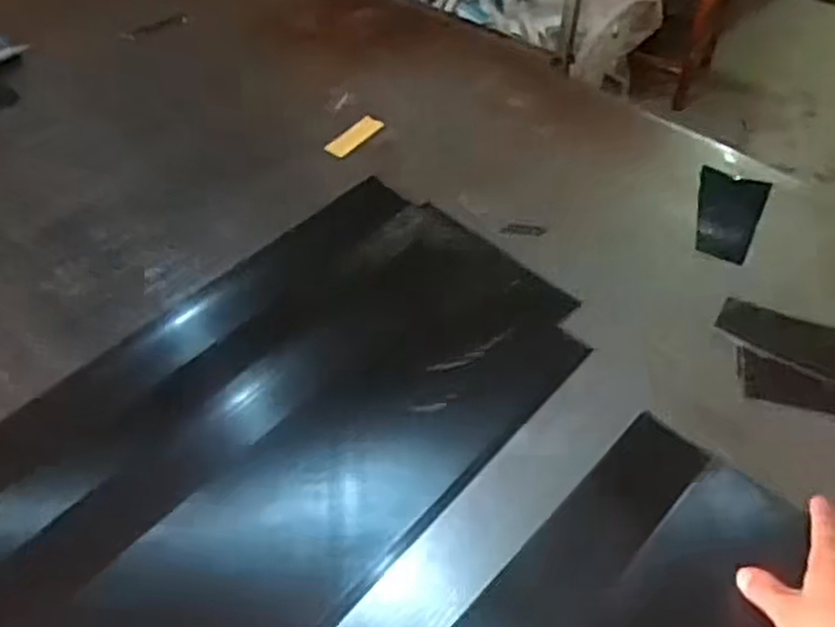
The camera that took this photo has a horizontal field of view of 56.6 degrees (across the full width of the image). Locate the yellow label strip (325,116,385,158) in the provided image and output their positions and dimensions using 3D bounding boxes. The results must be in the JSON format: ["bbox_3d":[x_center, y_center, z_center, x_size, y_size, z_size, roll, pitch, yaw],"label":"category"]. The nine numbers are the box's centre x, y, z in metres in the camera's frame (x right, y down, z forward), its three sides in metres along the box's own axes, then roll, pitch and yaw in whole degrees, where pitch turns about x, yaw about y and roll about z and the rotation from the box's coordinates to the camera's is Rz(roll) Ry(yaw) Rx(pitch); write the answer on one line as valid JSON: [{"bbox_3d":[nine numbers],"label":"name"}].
[{"bbox_3d":[-0.077,-0.216,0.942,0.032,0.004,0.083,34,54,21],"label":"yellow label strip"}]

